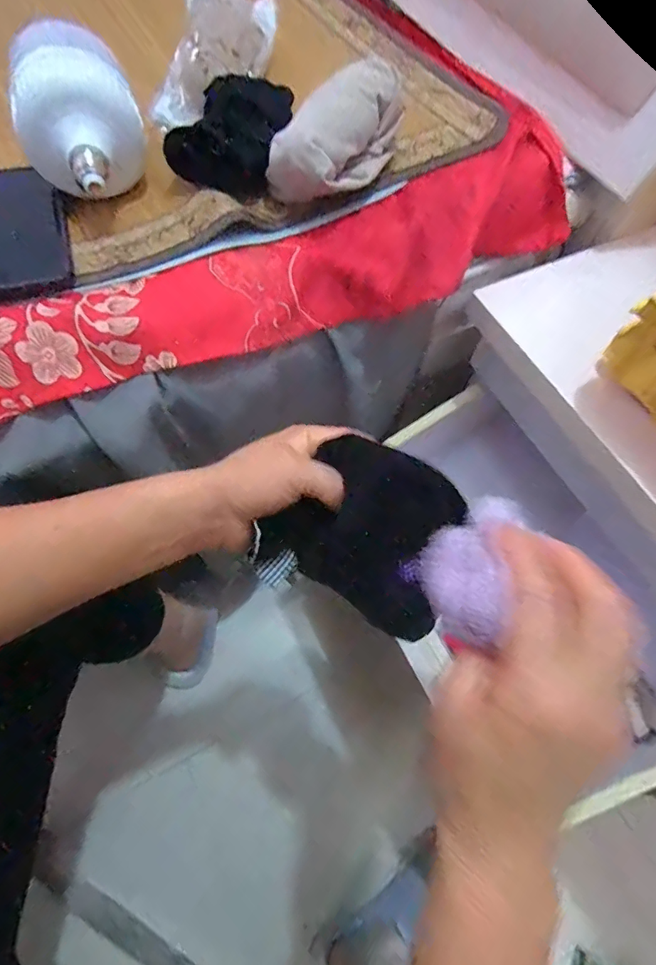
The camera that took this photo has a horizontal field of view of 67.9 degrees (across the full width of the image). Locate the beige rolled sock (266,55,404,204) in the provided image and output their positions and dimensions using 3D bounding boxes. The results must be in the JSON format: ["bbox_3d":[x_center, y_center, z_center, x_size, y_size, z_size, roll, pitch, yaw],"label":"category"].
[{"bbox_3d":[0.000,-0.280,0.400,0.084,0.071,0.128,33,66,13],"label":"beige rolled sock"}]

